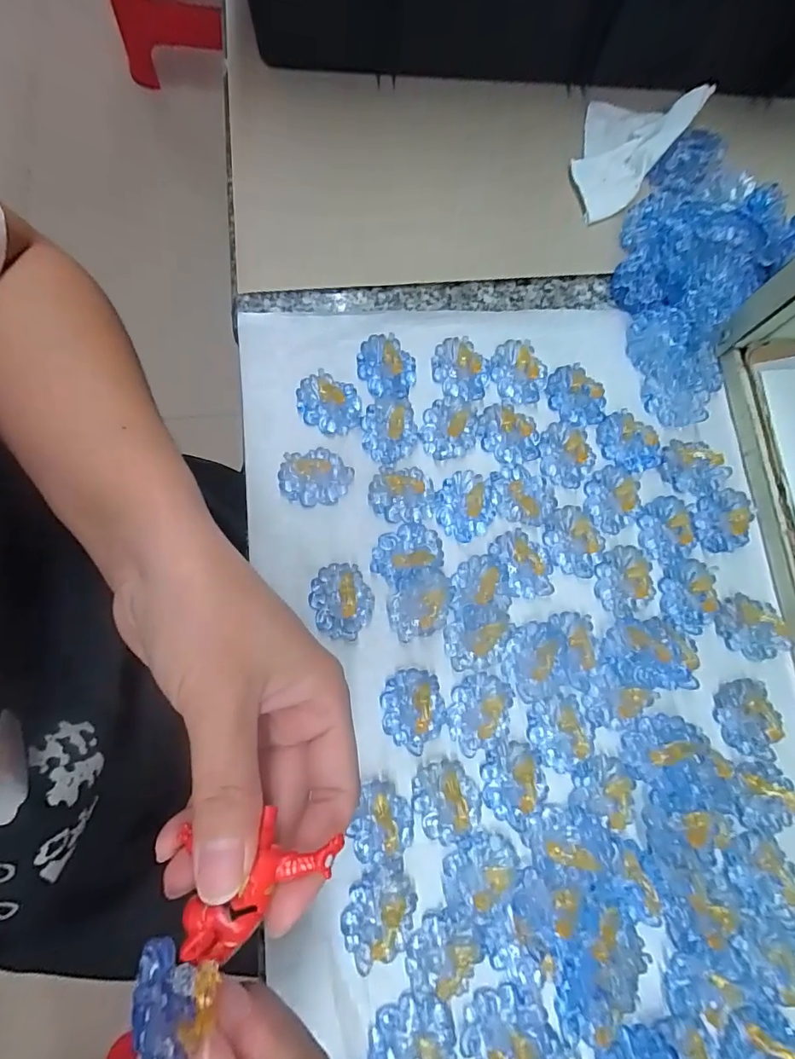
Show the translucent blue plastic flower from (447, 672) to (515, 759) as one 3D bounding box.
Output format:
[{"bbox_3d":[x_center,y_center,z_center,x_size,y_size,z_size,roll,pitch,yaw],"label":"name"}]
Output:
[{"bbox_3d":[0.040,0.090,0.232,0.029,0.005,0.038,11,77,-2],"label":"translucent blue plastic flower"}]

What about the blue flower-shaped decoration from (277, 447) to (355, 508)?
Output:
[{"bbox_3d":[-0.043,-0.028,0.252,0.037,0.009,0.030,-6,78,-6],"label":"blue flower-shaped decoration"}]

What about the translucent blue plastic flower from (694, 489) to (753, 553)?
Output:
[{"bbox_3d":[0.176,-0.005,0.257,0.032,0.007,0.033,-5,78,-6],"label":"translucent blue plastic flower"}]

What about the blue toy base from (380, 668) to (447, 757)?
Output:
[{"bbox_3d":[0.008,0.088,0.231,0.031,0.006,0.037,-6,78,-6],"label":"blue toy base"}]

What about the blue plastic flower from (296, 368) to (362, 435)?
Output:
[{"bbox_3d":[-0.037,-0.069,0.258,0.036,0.009,0.028,26,77,1],"label":"blue plastic flower"}]

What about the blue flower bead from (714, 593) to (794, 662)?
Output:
[{"bbox_3d":[0.184,0.051,0.245,0.037,0.010,0.030,17,76,-1],"label":"blue flower bead"}]

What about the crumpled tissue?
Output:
[{"bbox_3d":[0.136,-0.238,0.291,0.055,0.013,0.108,36,80,6],"label":"crumpled tissue"}]

